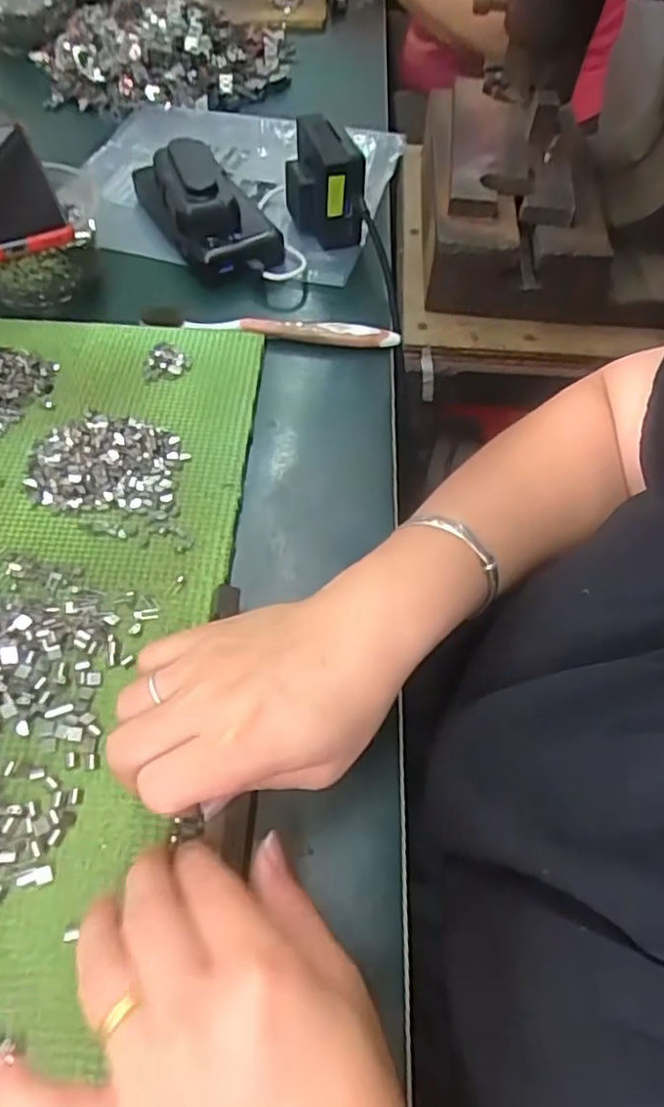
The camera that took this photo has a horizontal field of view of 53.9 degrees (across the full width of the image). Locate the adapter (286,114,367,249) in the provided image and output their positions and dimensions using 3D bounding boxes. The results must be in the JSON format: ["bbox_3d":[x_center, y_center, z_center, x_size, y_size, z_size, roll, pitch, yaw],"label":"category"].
[{"bbox_3d":[-0.008,-0.289,0.509,0.046,0.070,0.088,-10,58,-10],"label":"adapter"}]

